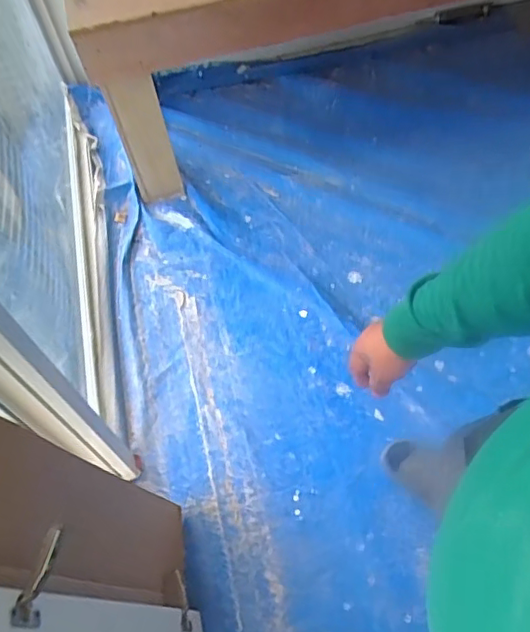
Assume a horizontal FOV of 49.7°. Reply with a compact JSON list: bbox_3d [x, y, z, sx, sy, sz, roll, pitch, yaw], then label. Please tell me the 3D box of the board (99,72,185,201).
[{"bbox_3d":[-0.363,-0.531,1.745,0.150,0.467,0.040,-16,59,-4],"label":"board"}]

